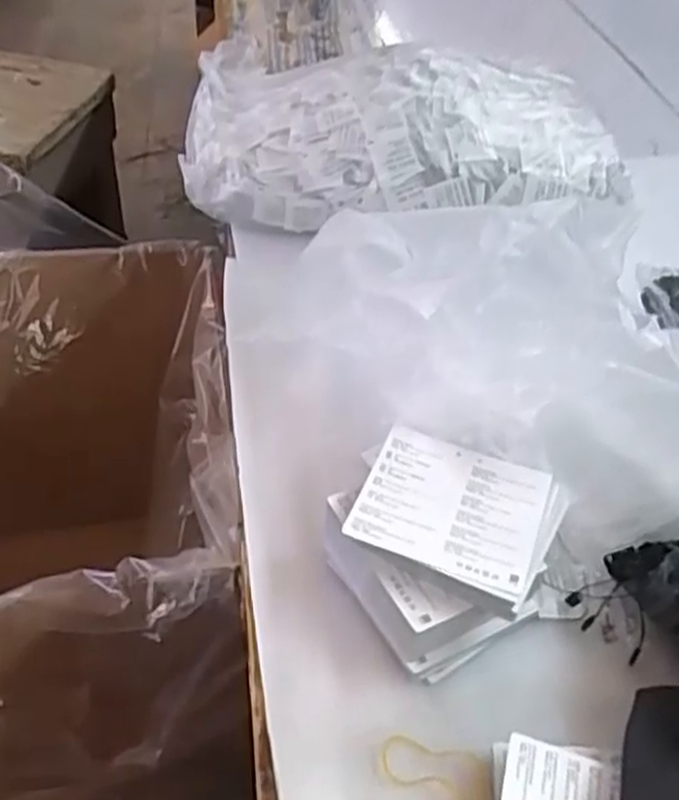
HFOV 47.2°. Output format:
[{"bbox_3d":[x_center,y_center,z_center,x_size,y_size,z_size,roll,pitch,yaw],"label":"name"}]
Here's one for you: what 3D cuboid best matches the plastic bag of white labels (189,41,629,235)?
[{"bbox_3d":[0.050,-0.284,0.788,0.401,0.095,0.301,3,44,-3],"label":"plastic bag of white labels"}]

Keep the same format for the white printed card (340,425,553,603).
[{"bbox_3d":[0.063,0.060,0.441,0.099,0.006,0.090,18,45,12],"label":"white printed card"}]

